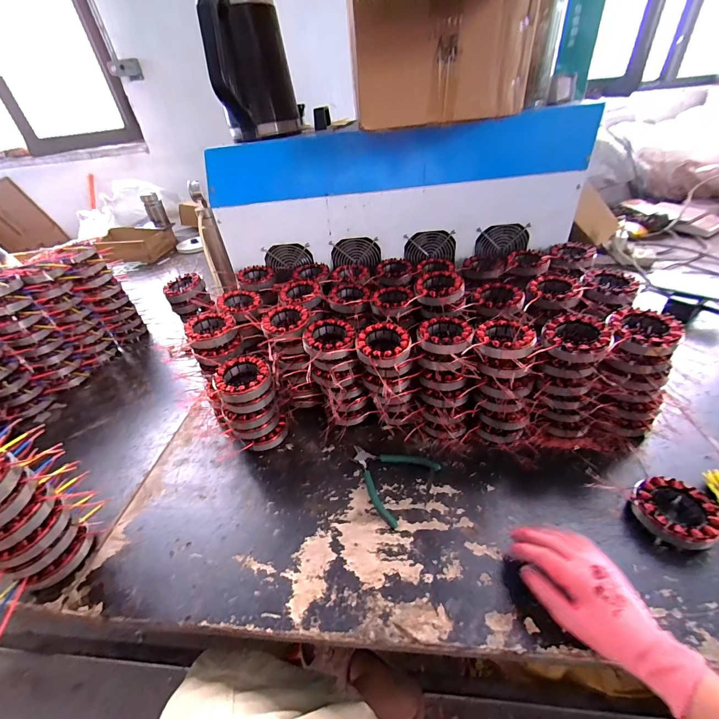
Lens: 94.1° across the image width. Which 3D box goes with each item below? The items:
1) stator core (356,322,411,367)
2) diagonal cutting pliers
[{"bbox_3d":[0.038,-0.024,0.536,0.084,0.023,0.085,-5,39,4],"label":"stator core"},{"bbox_3d":[0.038,0.181,0.542,0.135,0.015,0.123,24,48,33],"label":"diagonal cutting pliers"}]

